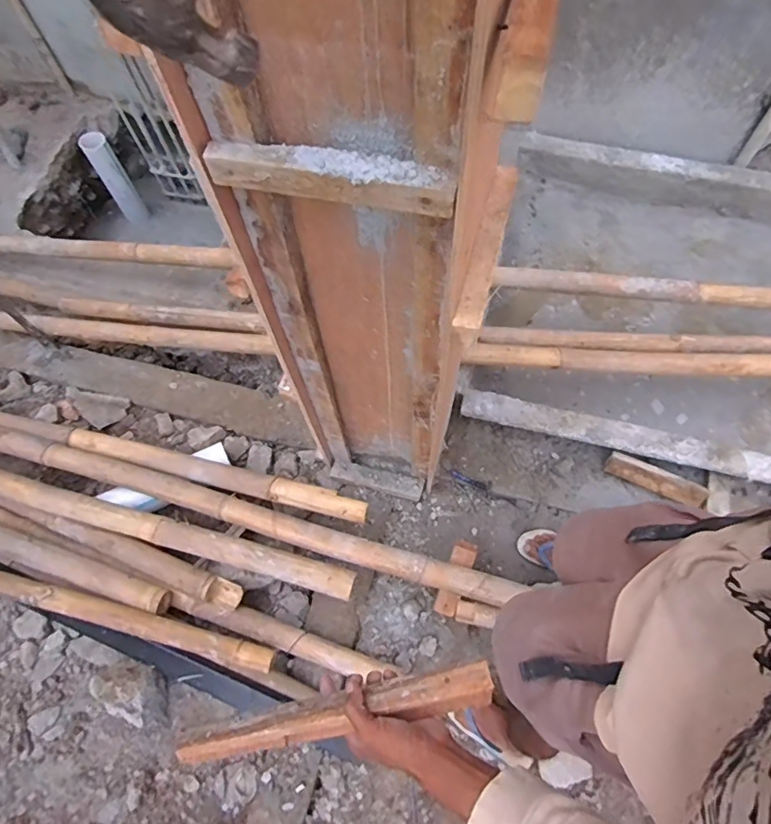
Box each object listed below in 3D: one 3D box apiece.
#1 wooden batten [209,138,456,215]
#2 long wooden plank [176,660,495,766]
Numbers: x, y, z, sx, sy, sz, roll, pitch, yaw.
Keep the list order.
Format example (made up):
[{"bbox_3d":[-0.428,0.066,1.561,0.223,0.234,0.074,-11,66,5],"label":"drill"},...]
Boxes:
[{"bbox_3d":[-0.065,-0.269,0.585,0.286,0.054,0.030,13,66,8],"label":"wooden batten"},{"bbox_3d":[-0.046,0.332,0.562,0.338,0.027,0.043,-9,59,-7],"label":"long wooden plank"}]

